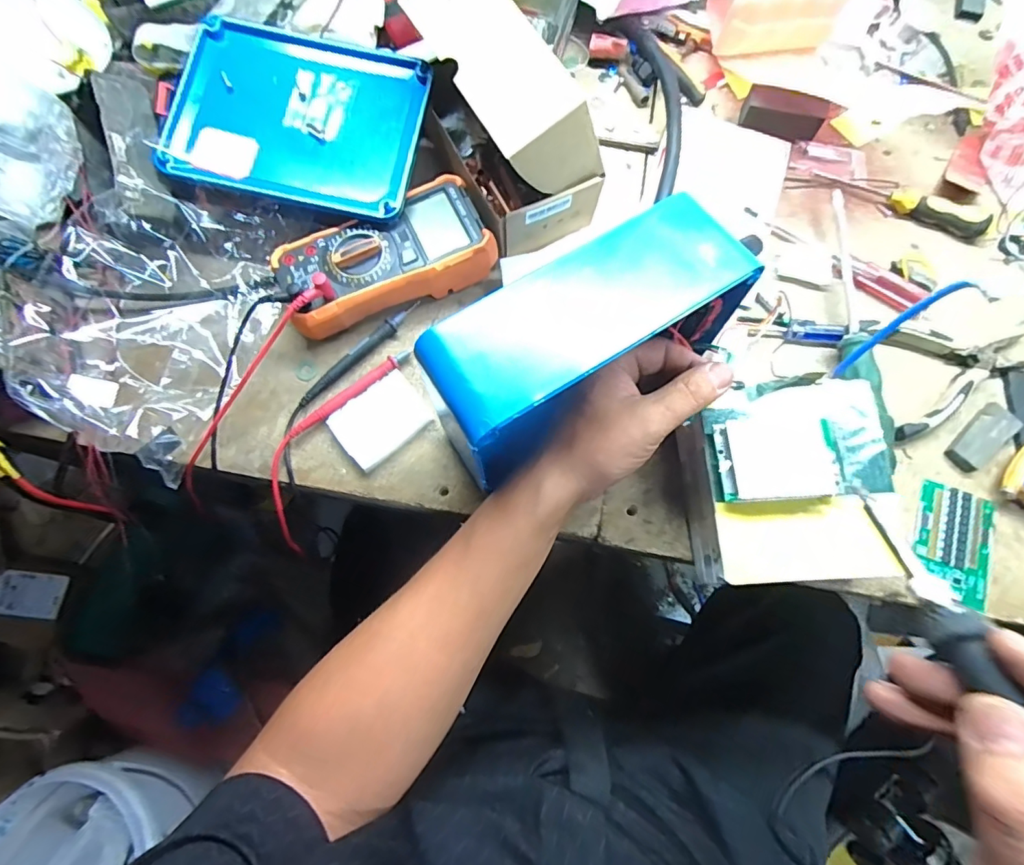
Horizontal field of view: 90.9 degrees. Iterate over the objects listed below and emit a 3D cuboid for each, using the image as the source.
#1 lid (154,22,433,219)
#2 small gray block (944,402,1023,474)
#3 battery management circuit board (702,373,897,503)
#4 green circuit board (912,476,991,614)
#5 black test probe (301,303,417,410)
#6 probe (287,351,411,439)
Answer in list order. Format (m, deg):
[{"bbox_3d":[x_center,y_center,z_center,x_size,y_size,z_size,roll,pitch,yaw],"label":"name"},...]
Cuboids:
[{"bbox_3d":[-0.177,-0.260,0.423,0.202,0.037,0.154,11,74,4],"label":"lid"},{"bbox_3d":[0.371,0.004,0.396,0.061,0.008,0.026,-42,78,-10],"label":"small gray block"},{"bbox_3d":[0.189,0.003,0.334,0.118,0.015,0.083,-8,74,-2],"label":"battery management circuit board"},{"bbox_3d":[0.331,0.082,0.377,0.054,0.005,0.082,21,75,7],"label":"green circuit board"},{"bbox_3d":[-0.127,-0.067,0.417,0.123,0.007,0.013,-43,78,-11],"label":"black test probe"},{"bbox_3d":[-0.130,-0.031,0.407,0.113,0.011,0.015,-39,77,-10],"label":"probe"}]

